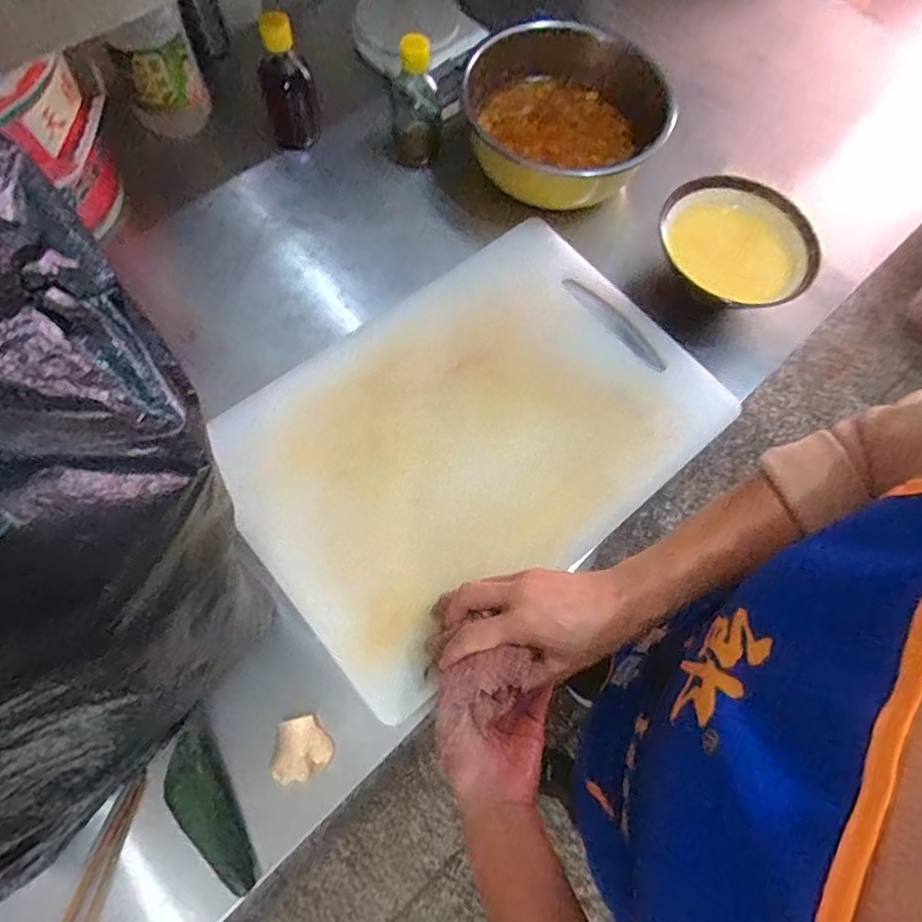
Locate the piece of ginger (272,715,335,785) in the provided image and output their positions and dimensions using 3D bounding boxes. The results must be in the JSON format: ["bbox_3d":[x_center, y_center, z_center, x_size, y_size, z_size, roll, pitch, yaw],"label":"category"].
[{"bbox_3d":[-0.128,0.231,0.465,0.042,0.020,0.044,-14,71,-9],"label":"piece of ginger"}]

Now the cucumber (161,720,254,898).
[{"bbox_3d":[-0.200,0.274,0.453,0.032,0.031,0.124,-27,73,-13],"label":"cucumber"}]

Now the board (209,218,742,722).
[{"bbox_3d":[0.015,-0.036,0.600,0.478,0.029,0.329,-38,79,-16],"label":"board"}]

